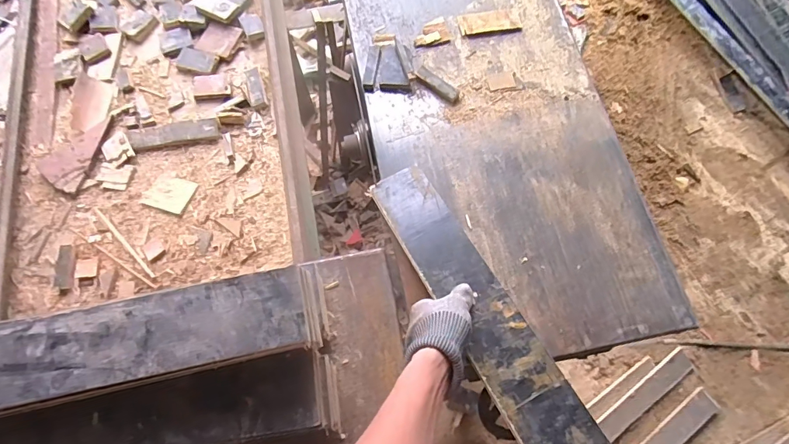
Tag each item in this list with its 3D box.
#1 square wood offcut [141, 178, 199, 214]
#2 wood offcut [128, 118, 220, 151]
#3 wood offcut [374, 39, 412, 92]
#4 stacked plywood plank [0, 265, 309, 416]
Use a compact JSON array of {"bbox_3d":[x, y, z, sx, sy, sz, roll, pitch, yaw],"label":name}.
[{"bbox_3d":[-0.385,-0.049,0.751,0.080,0.005,0.060,17,73,8],"label":"square wood offcut"},{"bbox_3d":[-0.398,-0.160,0.795,0.158,0.009,0.046,-9,71,-1],"label":"wood offcut"},{"bbox_3d":[-0.009,-0.262,0.734,0.047,0.017,0.103,-16,72,-3],"label":"wood offcut"},{"bbox_3d":[-0.373,0.141,0.453,0.556,0.013,0.094,-12,72,-2],"label":"stacked plywood plank"}]

